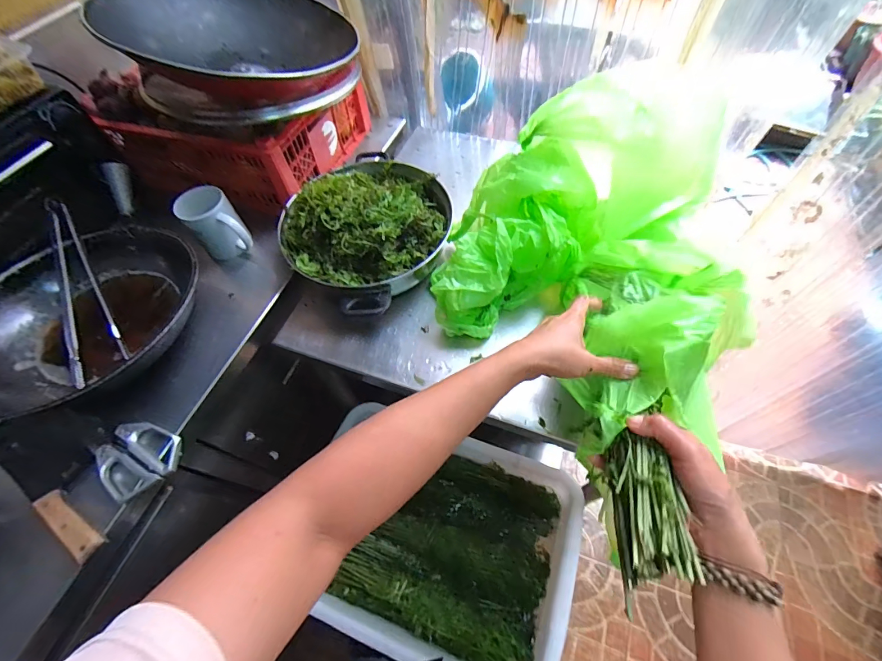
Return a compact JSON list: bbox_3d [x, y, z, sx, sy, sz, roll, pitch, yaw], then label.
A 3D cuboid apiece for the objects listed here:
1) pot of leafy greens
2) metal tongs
[{"bbox_3d":[-0.117,-0.175,0.625,0.256,0.138,0.272,-1,59,2],"label":"pot of leafy greens"},{"bbox_3d":[-0.566,-0.072,0.603,0.083,0.045,0.332,-24,74,-11],"label":"metal tongs"}]

